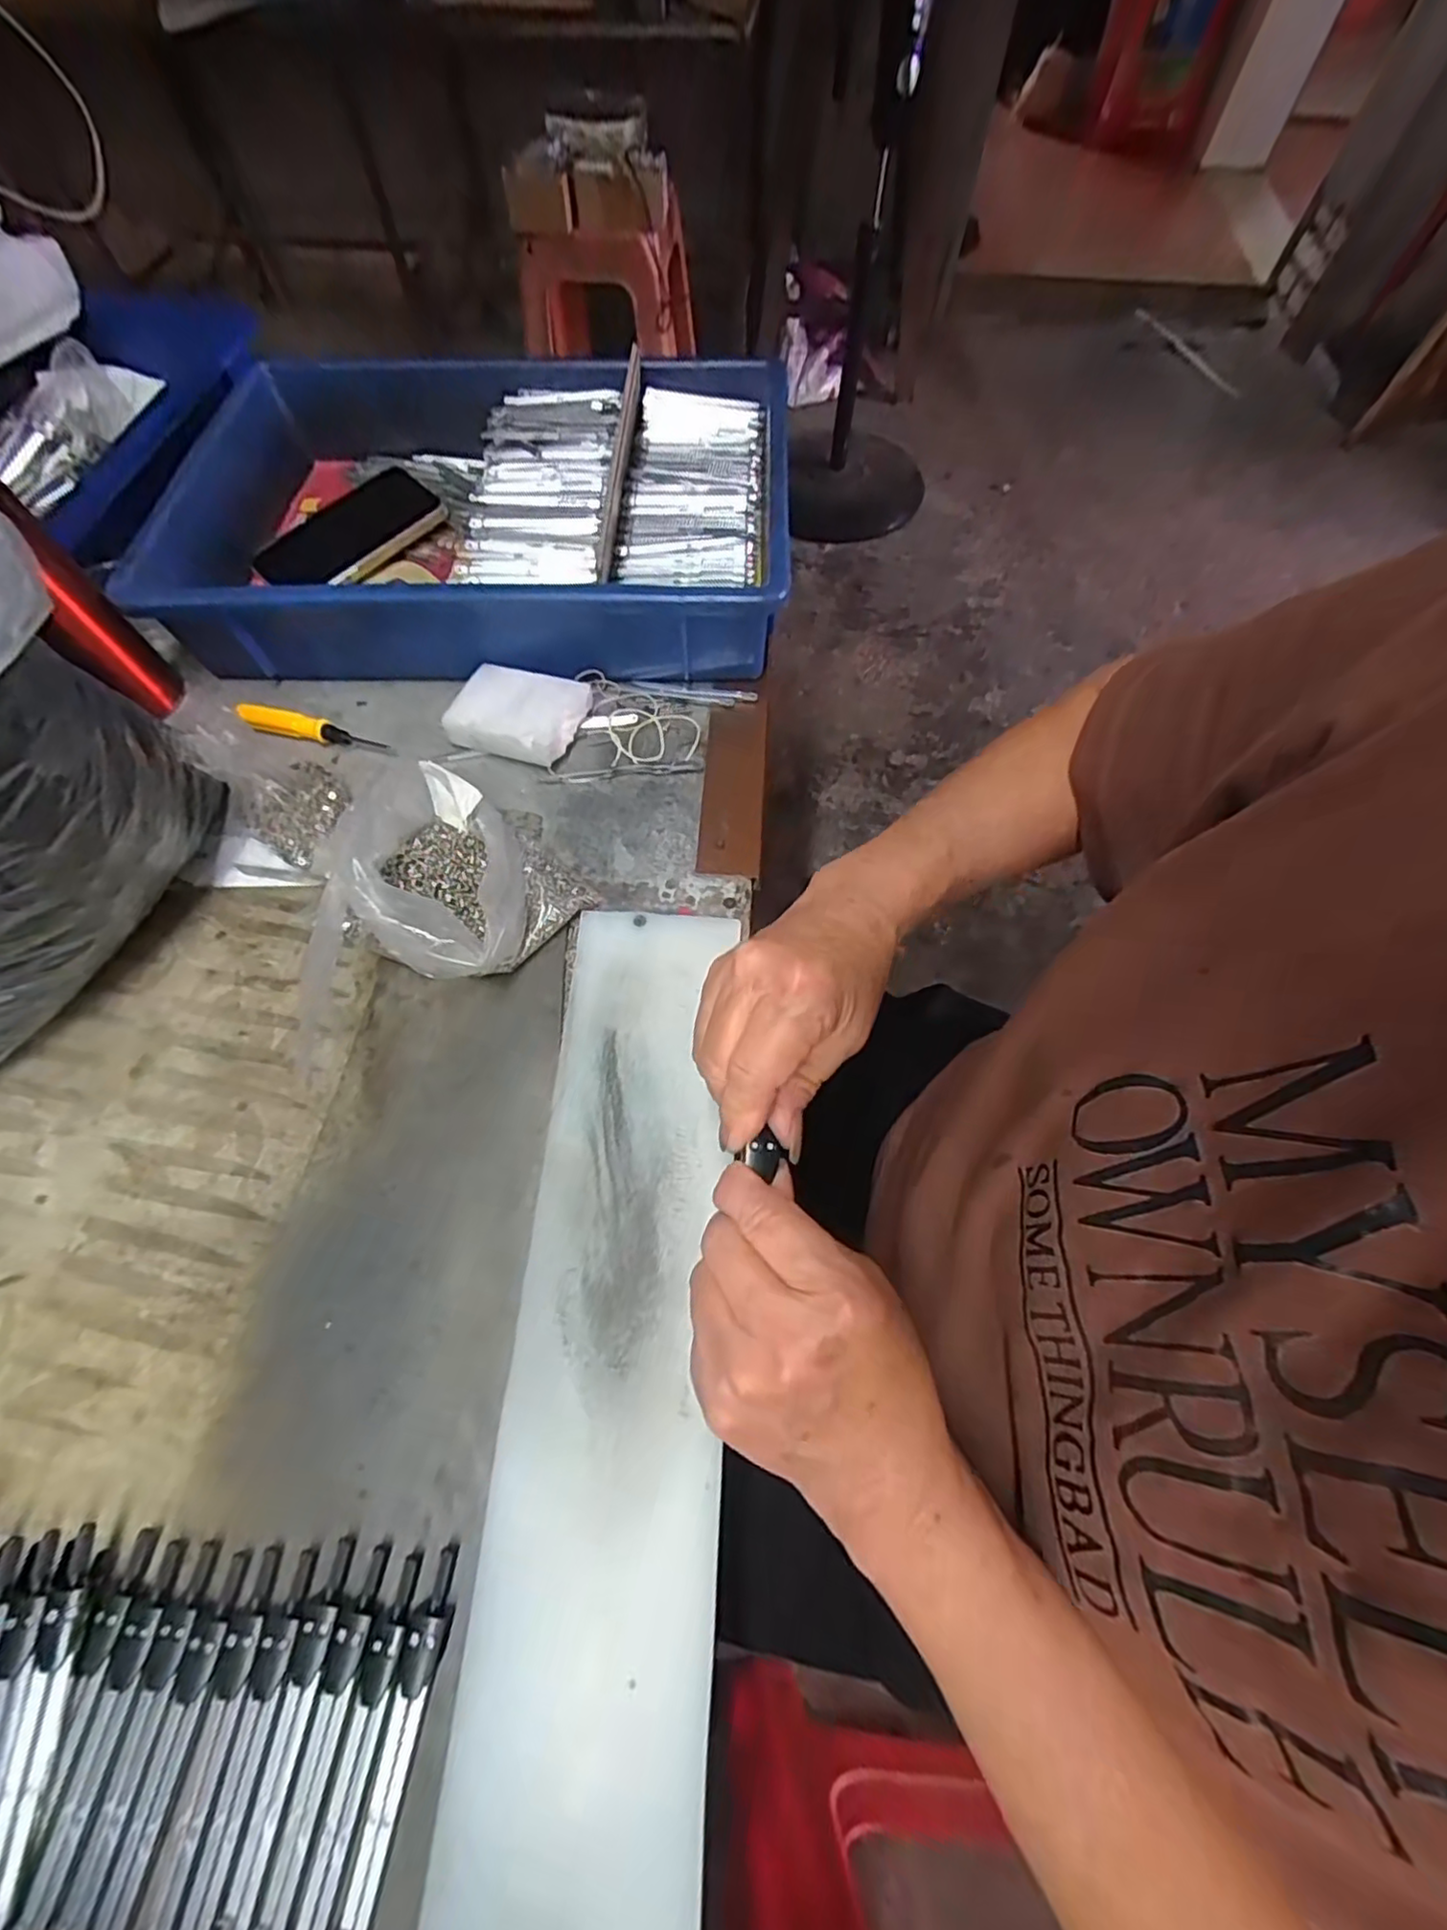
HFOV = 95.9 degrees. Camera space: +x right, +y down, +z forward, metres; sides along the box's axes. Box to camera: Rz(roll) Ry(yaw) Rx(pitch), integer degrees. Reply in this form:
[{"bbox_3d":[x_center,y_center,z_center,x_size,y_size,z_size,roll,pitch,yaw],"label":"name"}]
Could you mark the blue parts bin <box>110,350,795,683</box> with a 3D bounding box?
[{"bbox_3d":[-0.168,-0.329,0.494,0.422,0.094,0.279,0,64,0],"label":"blue parts bin"}]

